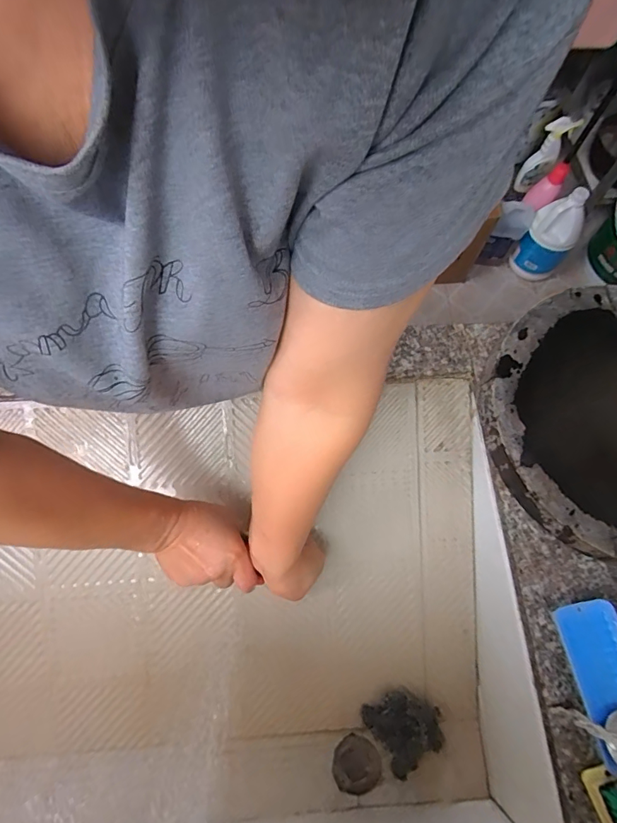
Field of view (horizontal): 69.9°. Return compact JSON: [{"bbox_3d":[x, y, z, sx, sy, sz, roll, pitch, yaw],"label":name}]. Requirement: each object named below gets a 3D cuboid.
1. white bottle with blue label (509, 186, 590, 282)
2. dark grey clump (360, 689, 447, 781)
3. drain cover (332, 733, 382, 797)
[{"bbox_3d":[0.771,-0.555,1.427,0.146,0.305,0.113,43,74,13],"label":"white bottle with blue label"},{"bbox_3d":[0.123,0.389,0.540,0.082,0.050,0.082,-31,74,-13],"label":"dark grey clump"},{"bbox_3d":[0.060,0.447,0.559,0.060,0.005,0.060,-26,73,-11],"label":"drain cover"}]

